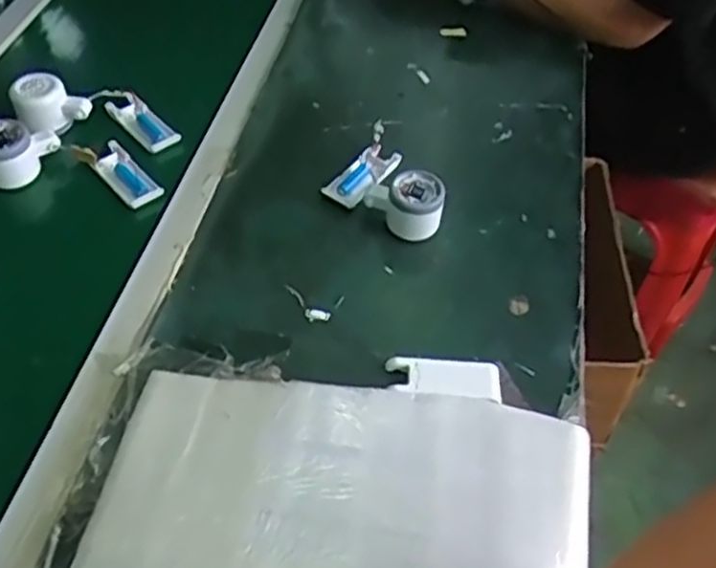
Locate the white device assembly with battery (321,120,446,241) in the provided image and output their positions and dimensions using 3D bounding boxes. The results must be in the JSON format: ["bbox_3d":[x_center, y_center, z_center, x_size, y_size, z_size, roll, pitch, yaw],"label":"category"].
[{"bbox_3d":[0.038,-0.111,0.810,0.100,0.057,0.140,-35,61,-29],"label":"white device assembly with battery"}]

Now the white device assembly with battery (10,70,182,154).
[{"bbox_3d":[-0.301,-0.200,0.857,0.185,0.038,0.095,12,49,-11],"label":"white device assembly with battery"}]

